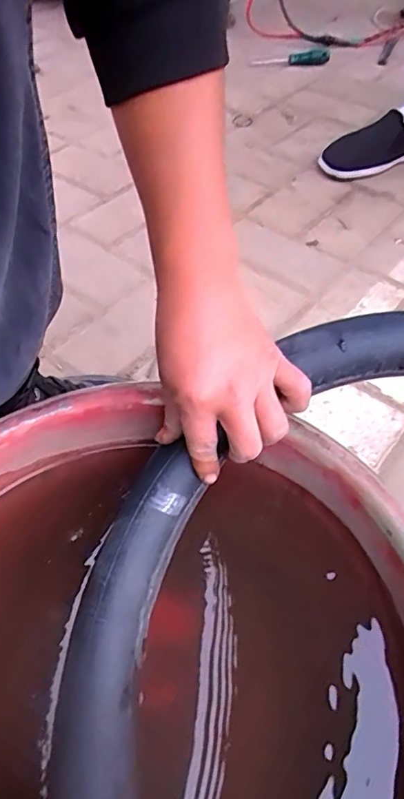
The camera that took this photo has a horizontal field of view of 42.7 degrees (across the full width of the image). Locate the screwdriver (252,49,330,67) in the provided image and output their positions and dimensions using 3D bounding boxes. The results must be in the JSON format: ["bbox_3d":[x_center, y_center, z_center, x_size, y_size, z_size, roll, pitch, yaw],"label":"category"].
[{"bbox_3d":[0.184,-0.713,1.090,0.026,0.029,0.218,-37,43,-25],"label":"screwdriver"}]

